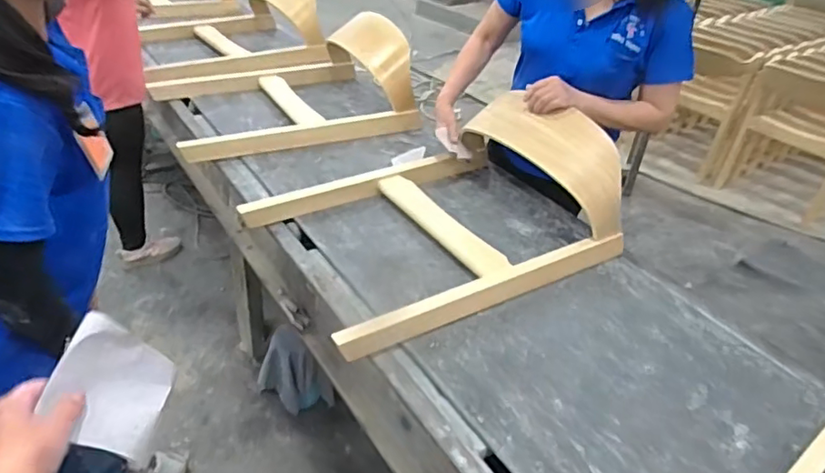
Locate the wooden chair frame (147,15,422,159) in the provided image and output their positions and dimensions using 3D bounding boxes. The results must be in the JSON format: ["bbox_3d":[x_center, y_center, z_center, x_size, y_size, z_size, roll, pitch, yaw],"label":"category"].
[{"bbox_3d":[-0.396,-0.502,1.782,0.705,0.264,0.591,-13,39,-26],"label":"wooden chair frame"}]

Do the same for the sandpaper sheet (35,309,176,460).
[{"bbox_3d":[-0.285,0.145,0.552,0.007,0.110,0.108,-15,48,33],"label":"sandpaper sheet"}]

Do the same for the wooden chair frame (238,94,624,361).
[{"bbox_3d":[0.047,-0.102,1.276,0.709,0.254,0.533,-16,40,-28],"label":"wooden chair frame"}]

